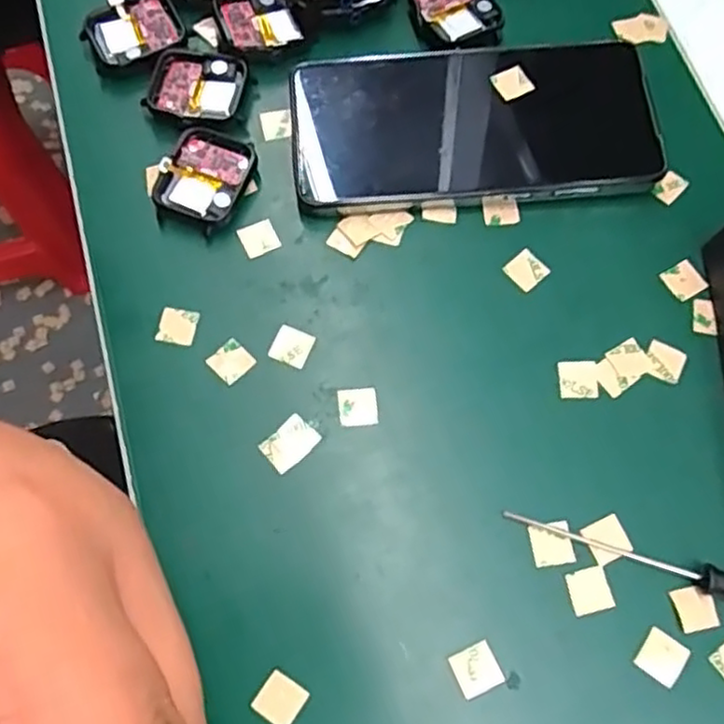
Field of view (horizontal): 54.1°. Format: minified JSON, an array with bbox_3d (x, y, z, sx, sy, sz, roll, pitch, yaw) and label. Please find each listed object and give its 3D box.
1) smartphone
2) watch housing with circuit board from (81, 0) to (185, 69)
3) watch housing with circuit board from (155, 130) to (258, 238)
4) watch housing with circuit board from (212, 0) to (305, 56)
[{"bbox_3d":[0.052,-0.108,0.324,0.163,0.016,0.076,-5,72,-2],"label":"smartphone"},{"bbox_3d":[-0.110,-0.160,0.339,0.044,0.008,0.035,-21,73,-7],"label":"watch housing with circuit board"},{"bbox_3d":[-0.069,-0.082,0.317,0.037,0.010,0.045,25,73,8],"label":"watch housing with circuit board"},{"bbox_3d":[-0.050,-0.166,0.341,0.036,0.006,0.037,-22,73,-7],"label":"watch housing with circuit board"}]

